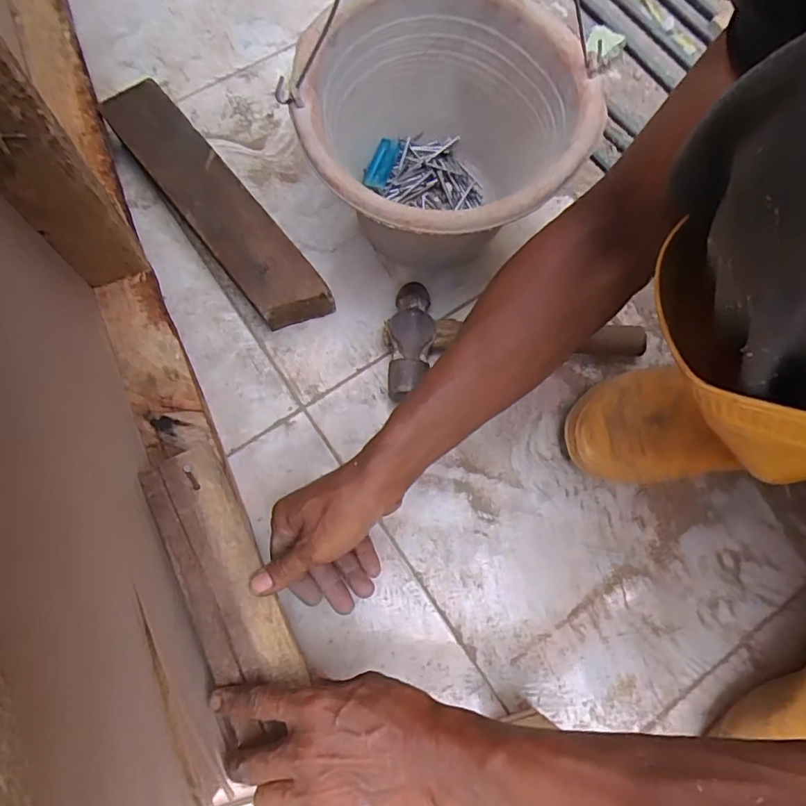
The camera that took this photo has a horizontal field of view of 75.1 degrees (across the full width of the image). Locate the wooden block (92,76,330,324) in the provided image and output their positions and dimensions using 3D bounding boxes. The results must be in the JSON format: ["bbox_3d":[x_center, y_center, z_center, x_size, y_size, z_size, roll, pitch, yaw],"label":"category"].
[{"bbox_3d":[-0.193,-0.201,0.537,0.067,0.052,0.318,-38,78,-12],"label":"wooden block"}]

